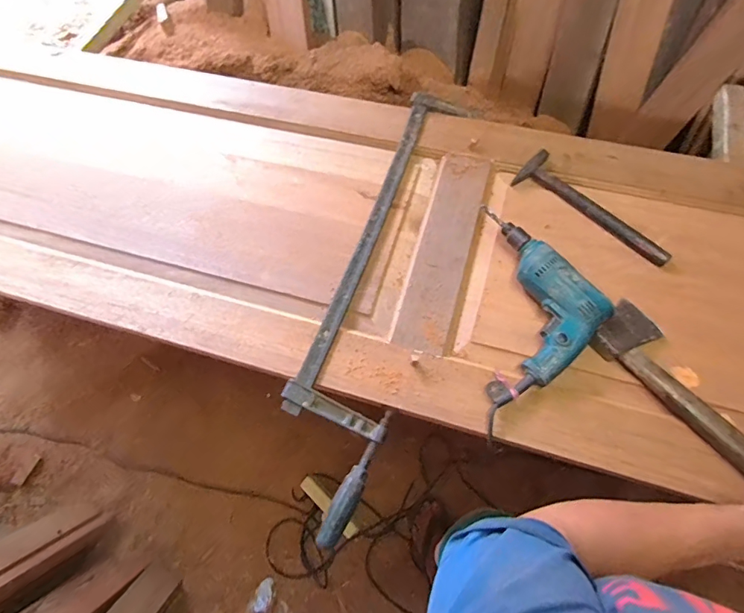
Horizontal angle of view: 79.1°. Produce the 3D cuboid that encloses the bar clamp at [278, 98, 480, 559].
[{"bbox_3d":[0.027,-0.054,0.779,0.161,0.053,0.827,17,67,11],"label":"bar clamp"}]

